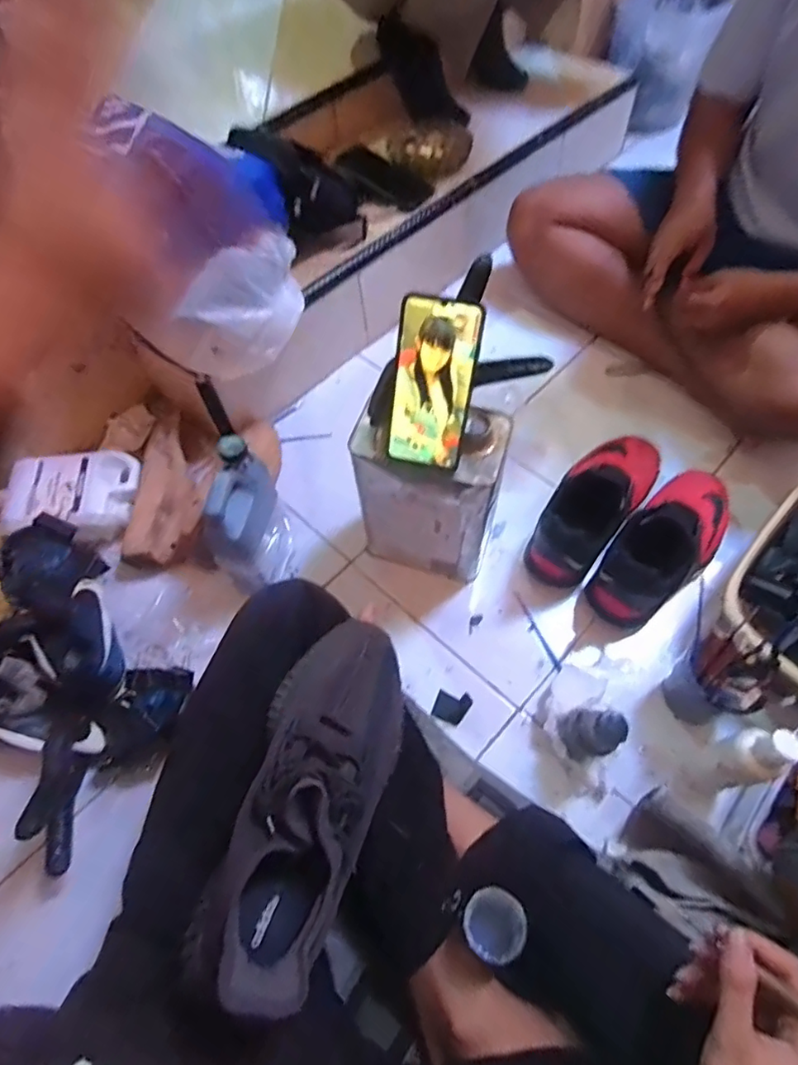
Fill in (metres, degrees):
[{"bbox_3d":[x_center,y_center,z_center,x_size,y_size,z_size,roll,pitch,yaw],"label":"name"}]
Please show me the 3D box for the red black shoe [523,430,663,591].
[{"bbox_3d":[0.277,-0.050,0.772,0.098,0.135,0.268,34,54,18],"label":"red black shoe"}]

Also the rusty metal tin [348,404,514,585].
[{"bbox_3d":[0.036,-0.048,0.704,0.167,0.247,0.102,14,62,9],"label":"rusty metal tin"}]

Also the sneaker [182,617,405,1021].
[{"bbox_3d":[-0.071,0.203,0.450,0.107,0.090,0.270,13,52,9],"label":"sneaker"}]

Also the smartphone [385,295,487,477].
[{"bbox_3d":[0.034,-0.140,0.555,0.077,0.168,0.010,11,30,8],"label":"smartphone"}]

